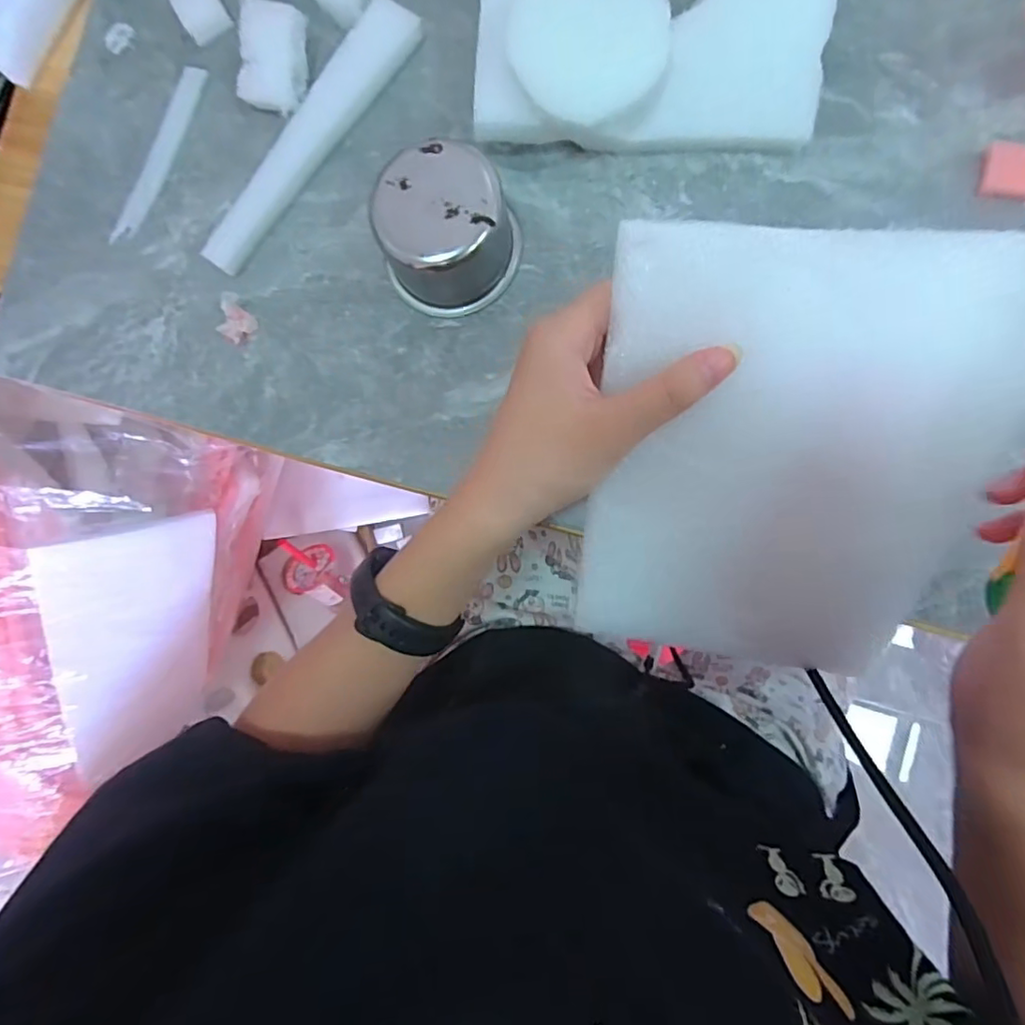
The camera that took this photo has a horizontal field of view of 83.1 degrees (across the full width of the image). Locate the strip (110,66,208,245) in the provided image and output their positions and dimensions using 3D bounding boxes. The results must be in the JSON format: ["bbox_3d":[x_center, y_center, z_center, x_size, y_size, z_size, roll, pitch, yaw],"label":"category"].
[{"bbox_3d":[-0.216,-0.219,0.355,0.018,0.004,0.115,24,89,7],"label":"strip"}]

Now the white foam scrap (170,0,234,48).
[{"bbox_3d":[-0.192,-0.310,0.358,0.028,0.014,0.033,-34,84,3],"label":"white foam scrap"}]

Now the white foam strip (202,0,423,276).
[{"bbox_3d":[-0.120,-0.218,0.336,0.026,0.018,0.177,39,91,7],"label":"white foam strip"}]

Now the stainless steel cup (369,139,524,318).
[{"bbox_3d":[-0.034,-0.150,0.310,0.072,0.048,0.069,-11,86,5],"label":"stainless steel cup"}]

